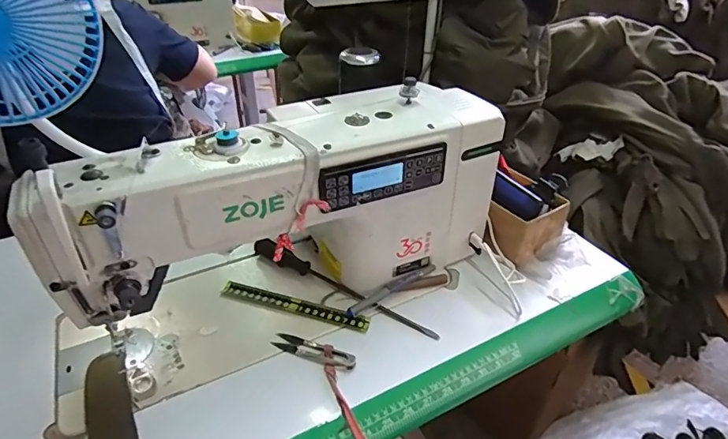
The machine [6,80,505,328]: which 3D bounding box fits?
[{"bbox_3d":[-0.088,-0.016,0.546,0.485,0.238,0.156,-16,40,-22],"label":"machine"}]

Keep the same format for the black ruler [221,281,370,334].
[{"bbox_3d":[-0.089,0.108,0.575,0.199,0.006,0.026,11,39,15],"label":"black ruler"}]

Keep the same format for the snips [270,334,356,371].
[{"bbox_3d":[-0.056,0.149,0.514,0.100,0.012,0.023,16,39,19],"label":"snips"}]

